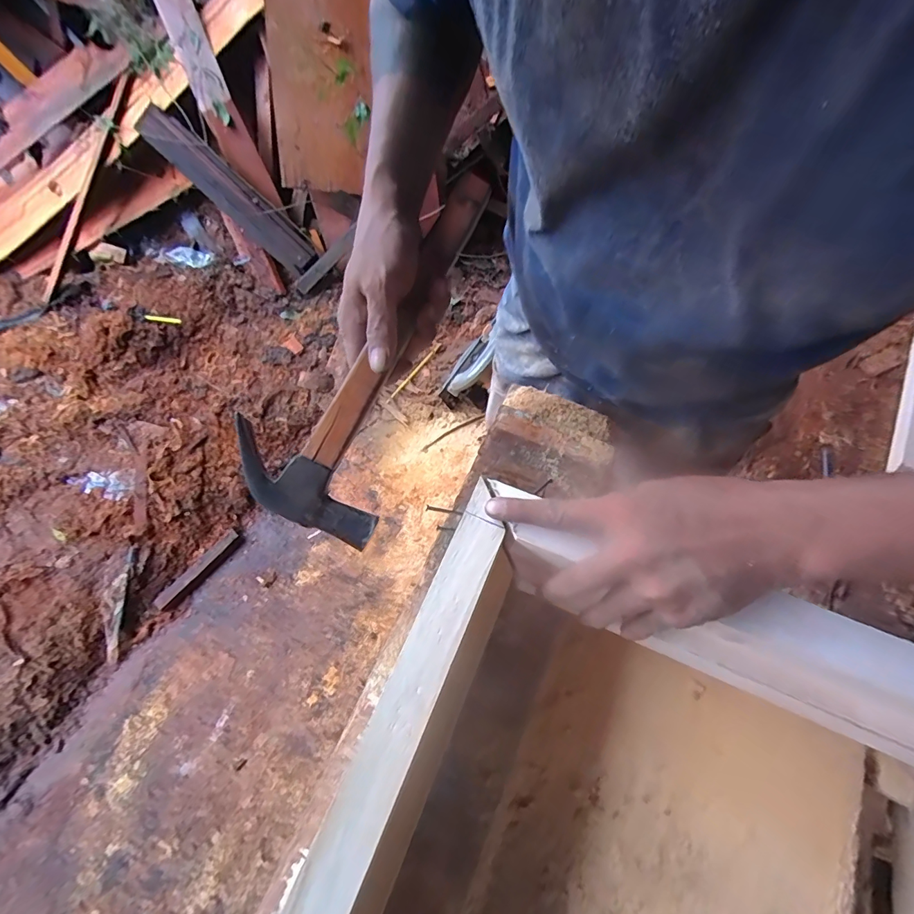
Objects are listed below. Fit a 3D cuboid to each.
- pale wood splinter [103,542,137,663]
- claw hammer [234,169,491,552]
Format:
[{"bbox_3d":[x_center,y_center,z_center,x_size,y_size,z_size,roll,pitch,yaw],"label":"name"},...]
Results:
[{"bbox_3d":[-0.883,0.380,1.128,0.042,0.028,0.291,6,84,3],"label":"pale wood splinter"},{"bbox_3d":[-0.050,-0.096,0.334,0.110,0.028,0.310,25,79,11],"label":"claw hammer"}]

